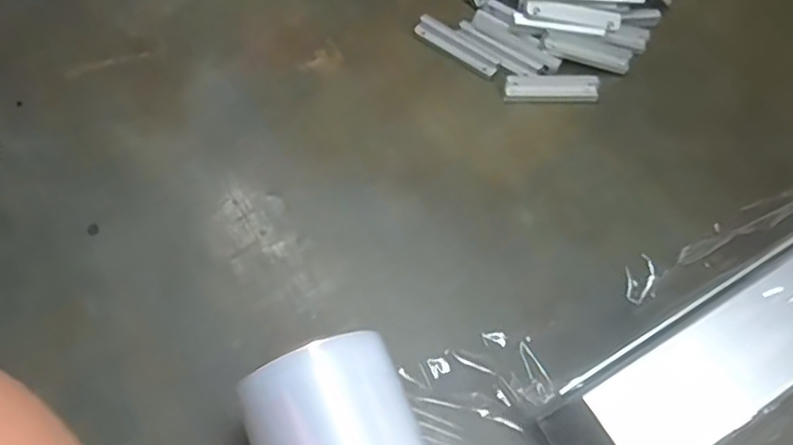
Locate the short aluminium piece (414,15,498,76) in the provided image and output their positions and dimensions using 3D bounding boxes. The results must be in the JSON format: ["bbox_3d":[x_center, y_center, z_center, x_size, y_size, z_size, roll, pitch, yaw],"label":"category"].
[{"bbox_3d":[0.066,-0.189,0.690,0.098,0.010,0.026,34,67,13],"label":"short aluminium piece"}]

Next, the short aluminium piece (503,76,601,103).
[{"bbox_3d":[0.162,-0.140,0.676,0.098,0.006,0.028,0,87,-4],"label":"short aluminium piece"}]

